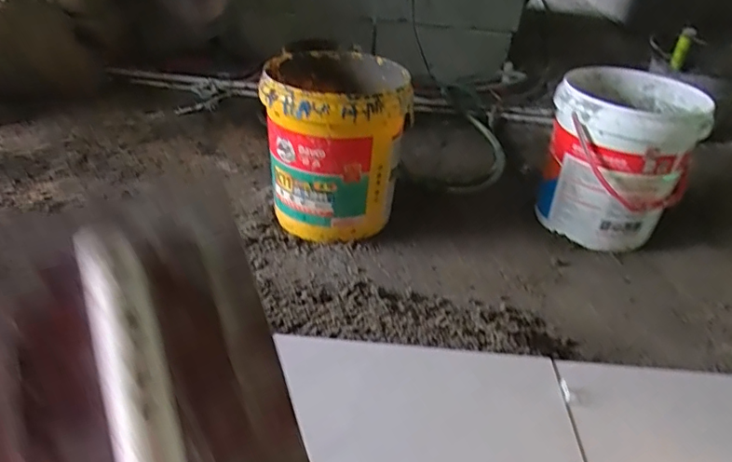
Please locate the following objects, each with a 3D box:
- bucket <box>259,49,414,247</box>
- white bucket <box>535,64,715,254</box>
[{"bbox_3d":[-0.074,-0.200,1.222,0.307,0.341,0.334,4,34,-2],"label":"bucket"},{"bbox_3d":[0.593,-0.173,1.276,0.305,0.338,0.302,18,36,19],"label":"white bucket"}]

